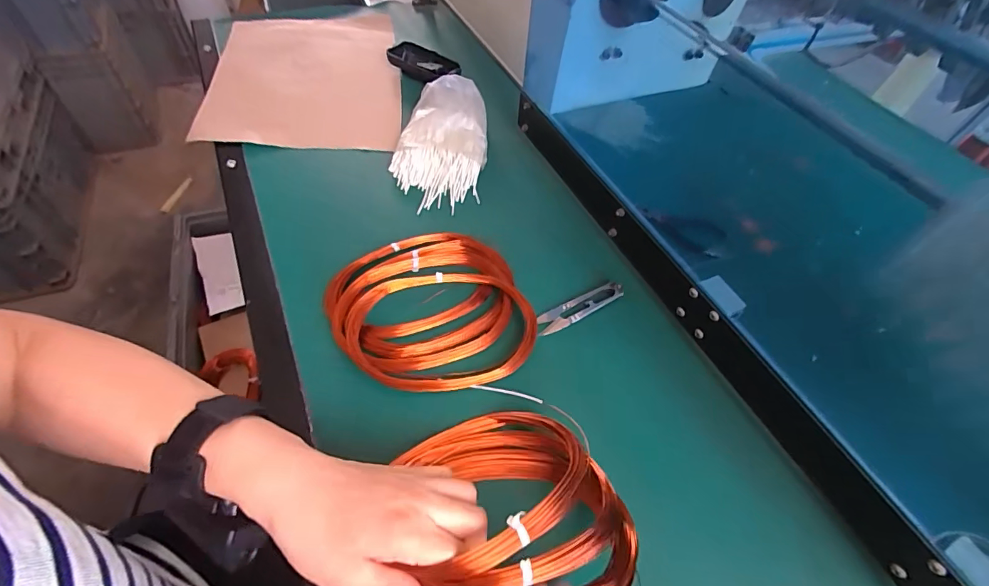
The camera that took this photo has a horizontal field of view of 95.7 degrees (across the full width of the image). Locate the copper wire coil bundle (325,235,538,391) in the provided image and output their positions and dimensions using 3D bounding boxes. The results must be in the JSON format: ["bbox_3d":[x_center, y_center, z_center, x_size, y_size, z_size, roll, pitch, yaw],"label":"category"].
[{"bbox_3d":[-0.061,0.009,0.411,0.169,0.033,0.171,2,54,-3],"label":"copper wire coil bundle"}]

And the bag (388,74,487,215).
[{"bbox_3d":[-0.065,-0.187,0.546,0.110,0.049,0.197,4,54,-2],"label":"bag"}]

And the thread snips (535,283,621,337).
[{"bbox_3d":[0.084,0.014,0.437,0.100,0.006,0.022,-23,59,-20],"label":"thread snips"}]

